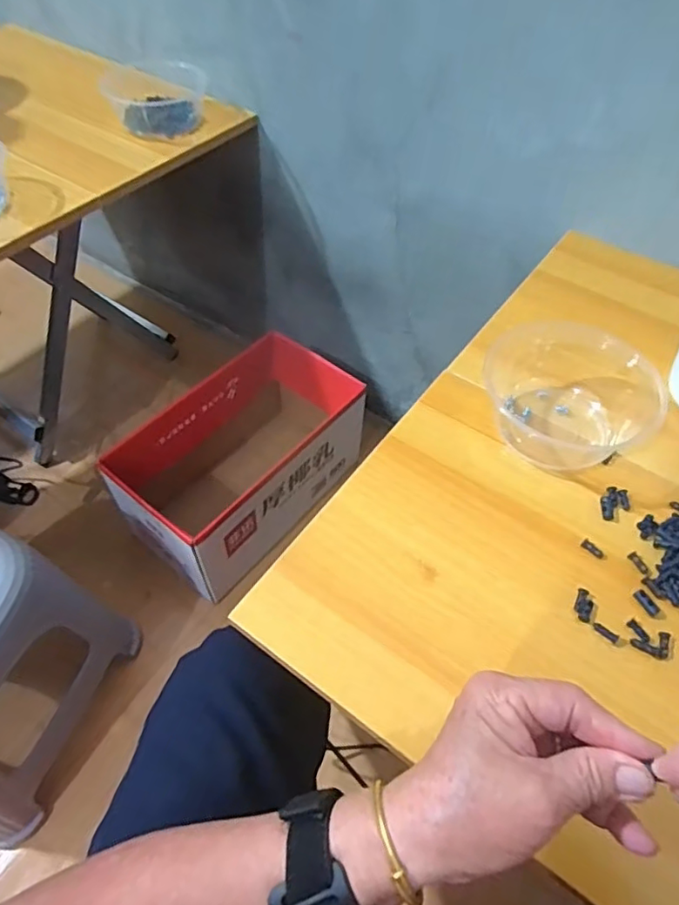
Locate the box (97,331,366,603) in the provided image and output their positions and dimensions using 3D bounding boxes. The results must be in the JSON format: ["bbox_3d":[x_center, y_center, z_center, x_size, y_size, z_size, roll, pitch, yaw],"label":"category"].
[{"bbox_3d":[-0.148,0.012,0.932,0.212,0.196,0.397,34,59,21],"label":"box"}]

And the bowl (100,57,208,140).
[{"bbox_3d":[-0.248,-0.493,0.783,0.114,0.054,0.112,1,53,-1],"label":"bowl"}]

